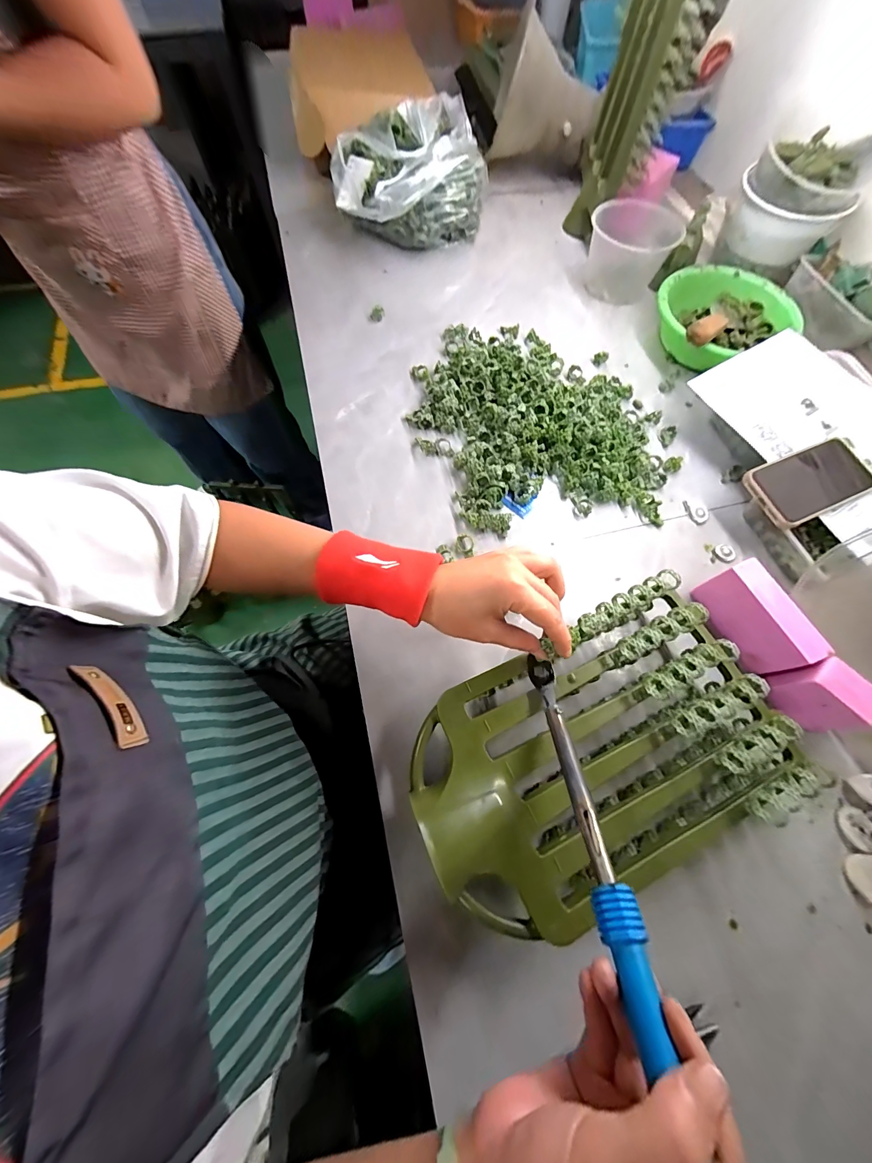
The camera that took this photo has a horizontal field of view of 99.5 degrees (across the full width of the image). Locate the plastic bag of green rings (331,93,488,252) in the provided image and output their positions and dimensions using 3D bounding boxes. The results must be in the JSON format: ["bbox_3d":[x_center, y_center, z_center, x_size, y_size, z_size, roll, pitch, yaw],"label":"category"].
[{"bbox_3d":[-0.037,-0.688,0.642,0.243,0.126,0.182,-23,71,-11],"label":"plastic bag of green rings"}]

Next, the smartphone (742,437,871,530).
[{"bbox_3d":[0.451,-0.123,0.435,0.168,0.013,0.077,-22,70,-10],"label":"smartphone"}]

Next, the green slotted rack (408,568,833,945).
[{"bbox_3d":[0.141,0.153,0.337,0.316,0.074,0.204,-26,71,-12],"label":"green slotted rack"}]

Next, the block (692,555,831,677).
[{"bbox_3d":[0.336,0.039,0.392,0.039,0.067,0.107,-22,71,-11],"label":"block"}]

